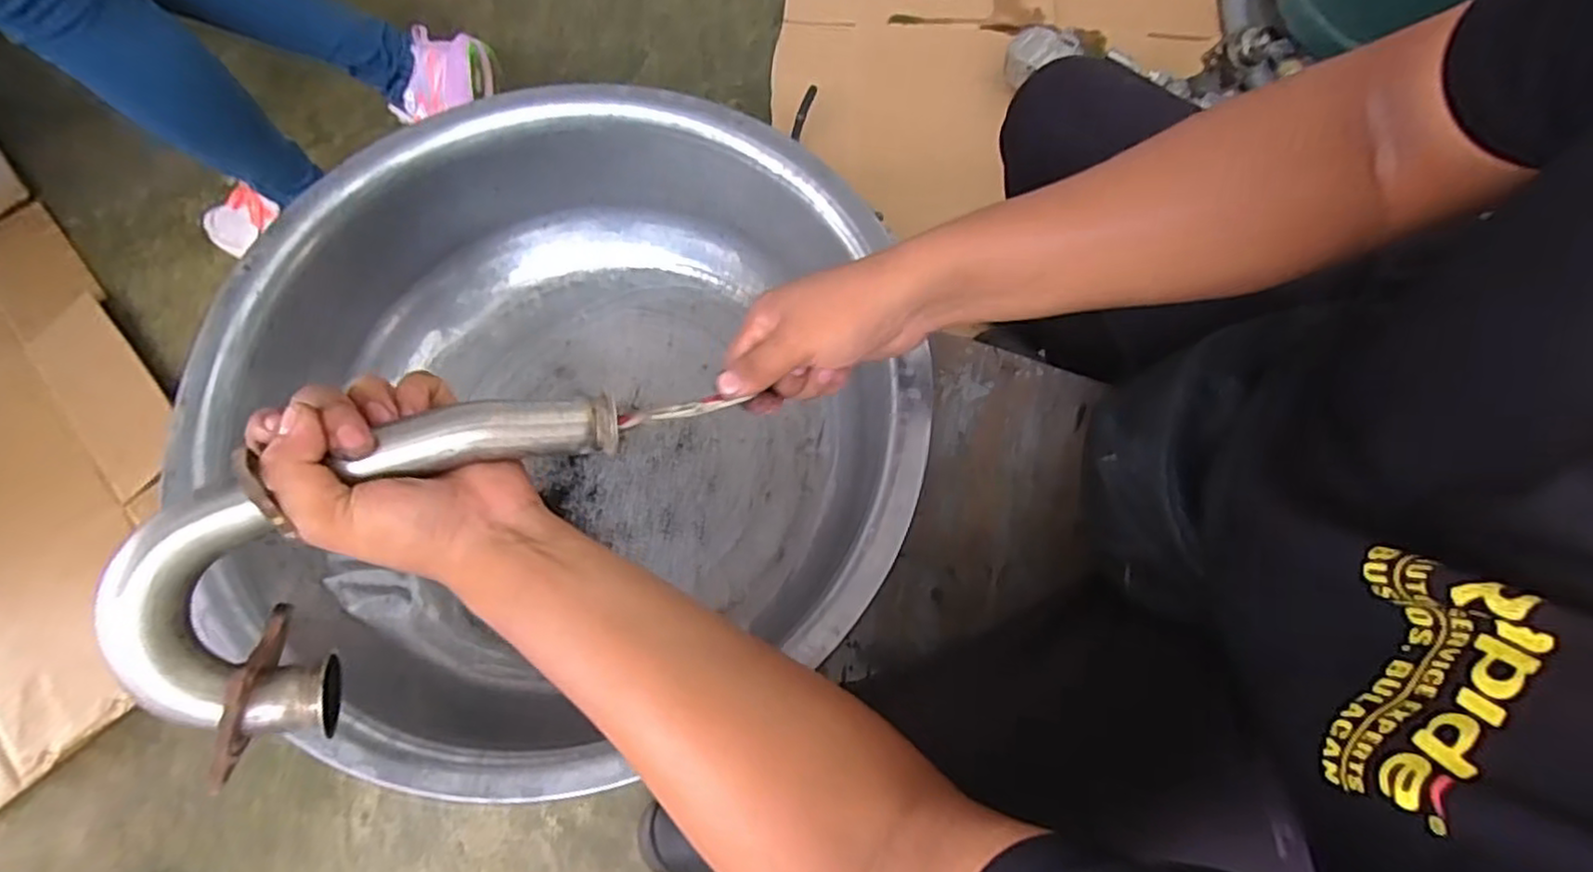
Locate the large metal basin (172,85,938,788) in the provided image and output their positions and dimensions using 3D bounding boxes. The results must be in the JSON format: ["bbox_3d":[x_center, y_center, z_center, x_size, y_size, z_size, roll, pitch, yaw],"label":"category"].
[{"bbox_3d":[-0.164,-0.019,0.545,0.471,0.160,0.476,0,70,0],"label":"large metal basin"}]

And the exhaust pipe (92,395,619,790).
[{"bbox_3d":[-0.196,0.042,0.332,0.234,0.070,0.099,-37,75,-16],"label":"exhaust pipe"}]

